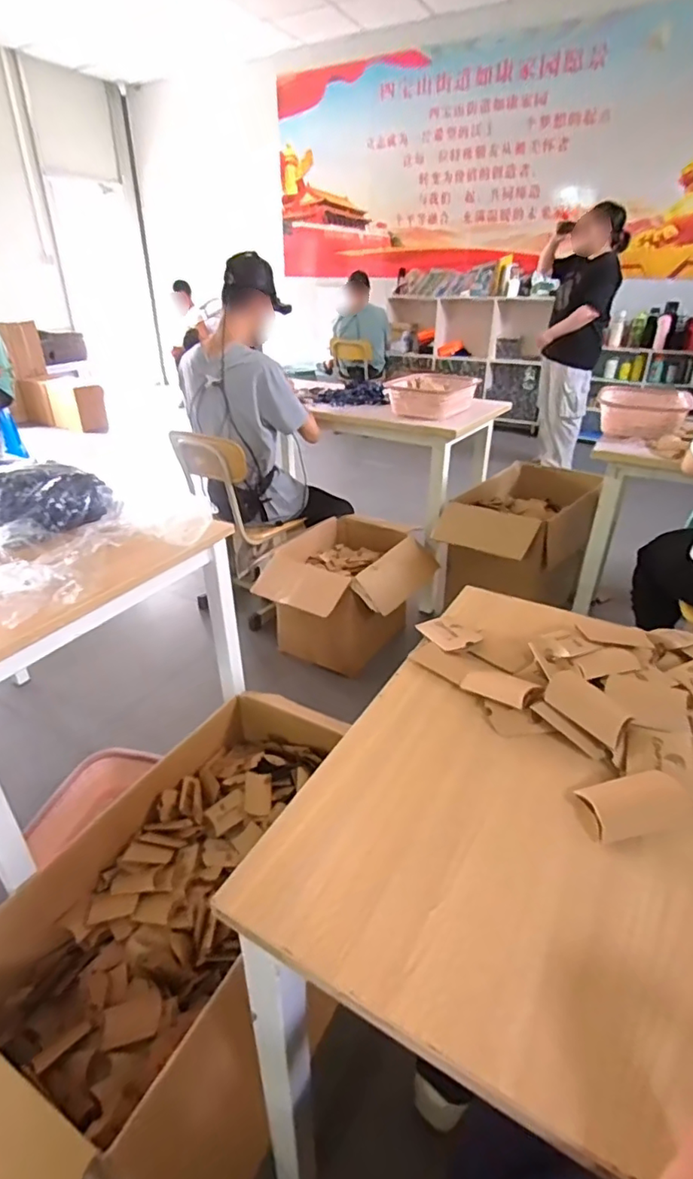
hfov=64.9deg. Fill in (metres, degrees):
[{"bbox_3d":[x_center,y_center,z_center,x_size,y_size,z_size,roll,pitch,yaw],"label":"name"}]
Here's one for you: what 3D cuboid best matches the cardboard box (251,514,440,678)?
[{"bbox_3d":[0.008,0.024,1.949,0.489,0.372,0.580,12,32,20],"label":"cardboard box"}]

